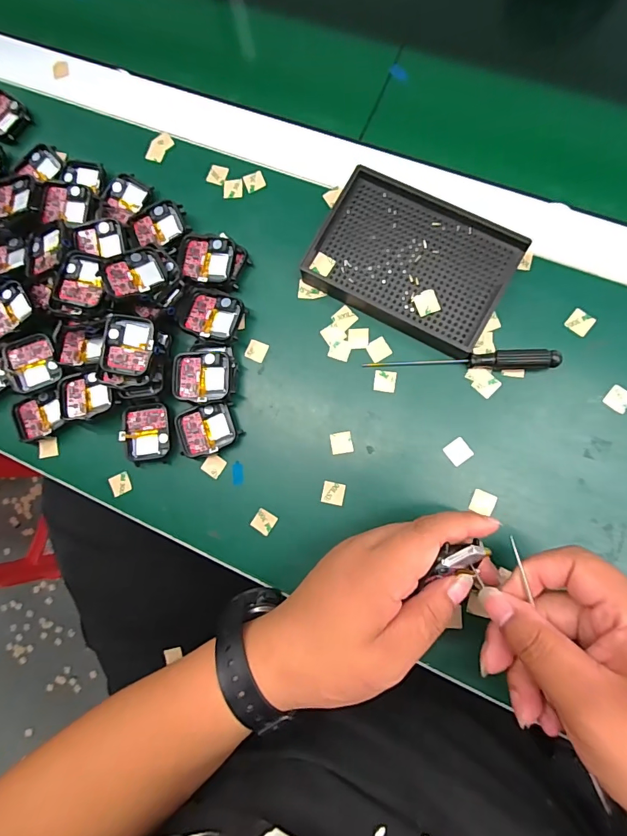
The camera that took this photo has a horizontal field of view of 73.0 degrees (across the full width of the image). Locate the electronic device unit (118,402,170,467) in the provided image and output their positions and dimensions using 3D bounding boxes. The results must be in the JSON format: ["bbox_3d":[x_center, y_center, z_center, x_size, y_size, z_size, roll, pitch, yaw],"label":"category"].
[{"bbox_3d":[-0.127,0.011,0.325,0.036,0.013,0.045,-6,82,5],"label":"electronic device unit"}]

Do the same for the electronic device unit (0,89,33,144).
[{"bbox_3d":[-0.276,-0.268,0.376,0.045,0.010,0.037,36,88,9],"label":"electronic device unit"}]

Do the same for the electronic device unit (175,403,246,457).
[{"bbox_3d":[-0.080,0.010,0.320,0.044,0.012,0.036,-18,81,4],"label":"electronic device unit"}]

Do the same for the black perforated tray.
[{"bbox_3d":[0.072,-0.114,0.312,0.136,0.020,0.094,29,87,9],"label":"black perforated tray"}]

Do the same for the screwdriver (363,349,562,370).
[{"bbox_3d":[0.104,-0.040,0.300,0.129,0.015,0.013,0,83,6],"label":"screwdriver"}]

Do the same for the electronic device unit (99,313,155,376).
[{"bbox_3d":[-0.134,-0.053,0.306,0.039,0.007,0.043,6,83,7],"label":"electronic device unit"}]

